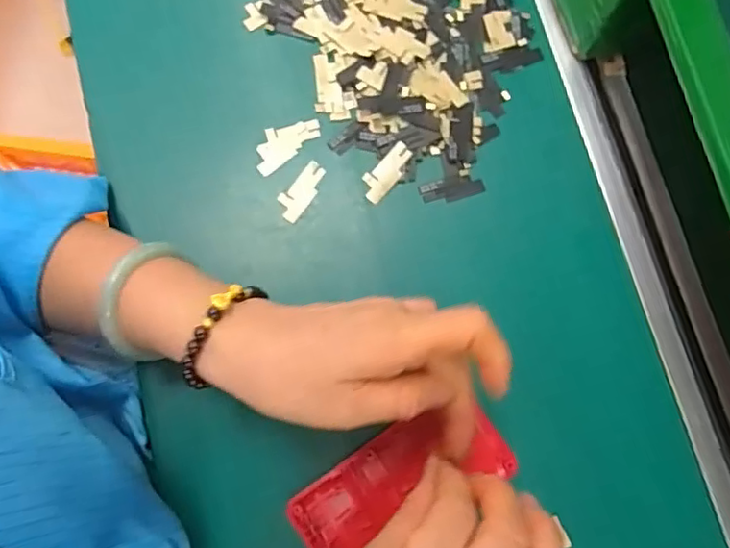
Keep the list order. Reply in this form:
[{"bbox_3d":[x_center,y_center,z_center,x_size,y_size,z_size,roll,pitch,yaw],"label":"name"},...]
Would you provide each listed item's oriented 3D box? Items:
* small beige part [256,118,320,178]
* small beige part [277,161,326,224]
[{"bbox_3d":[-0.051,-0.084,0.386,0.047,0.004,0.022,-38,82,-8],"label":"small beige part"},{"bbox_3d":[-0.039,-0.052,0.381,0.017,0.004,0.039,37,80,5],"label":"small beige part"}]

